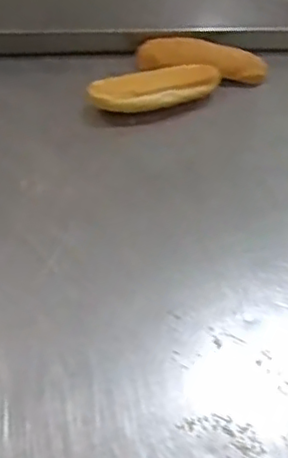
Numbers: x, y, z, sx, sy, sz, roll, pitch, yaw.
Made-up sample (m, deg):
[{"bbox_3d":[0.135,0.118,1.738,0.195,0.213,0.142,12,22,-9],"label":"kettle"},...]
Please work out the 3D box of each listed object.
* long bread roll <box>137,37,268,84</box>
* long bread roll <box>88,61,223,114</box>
[{"bbox_3d":[0.082,-0.236,0.886,0.177,0.036,0.052,13,50,5],"label":"long bread roll"},{"bbox_3d":[0.017,-0.184,0.843,0.177,0.050,0.047,-11,52,-15],"label":"long bread roll"}]

